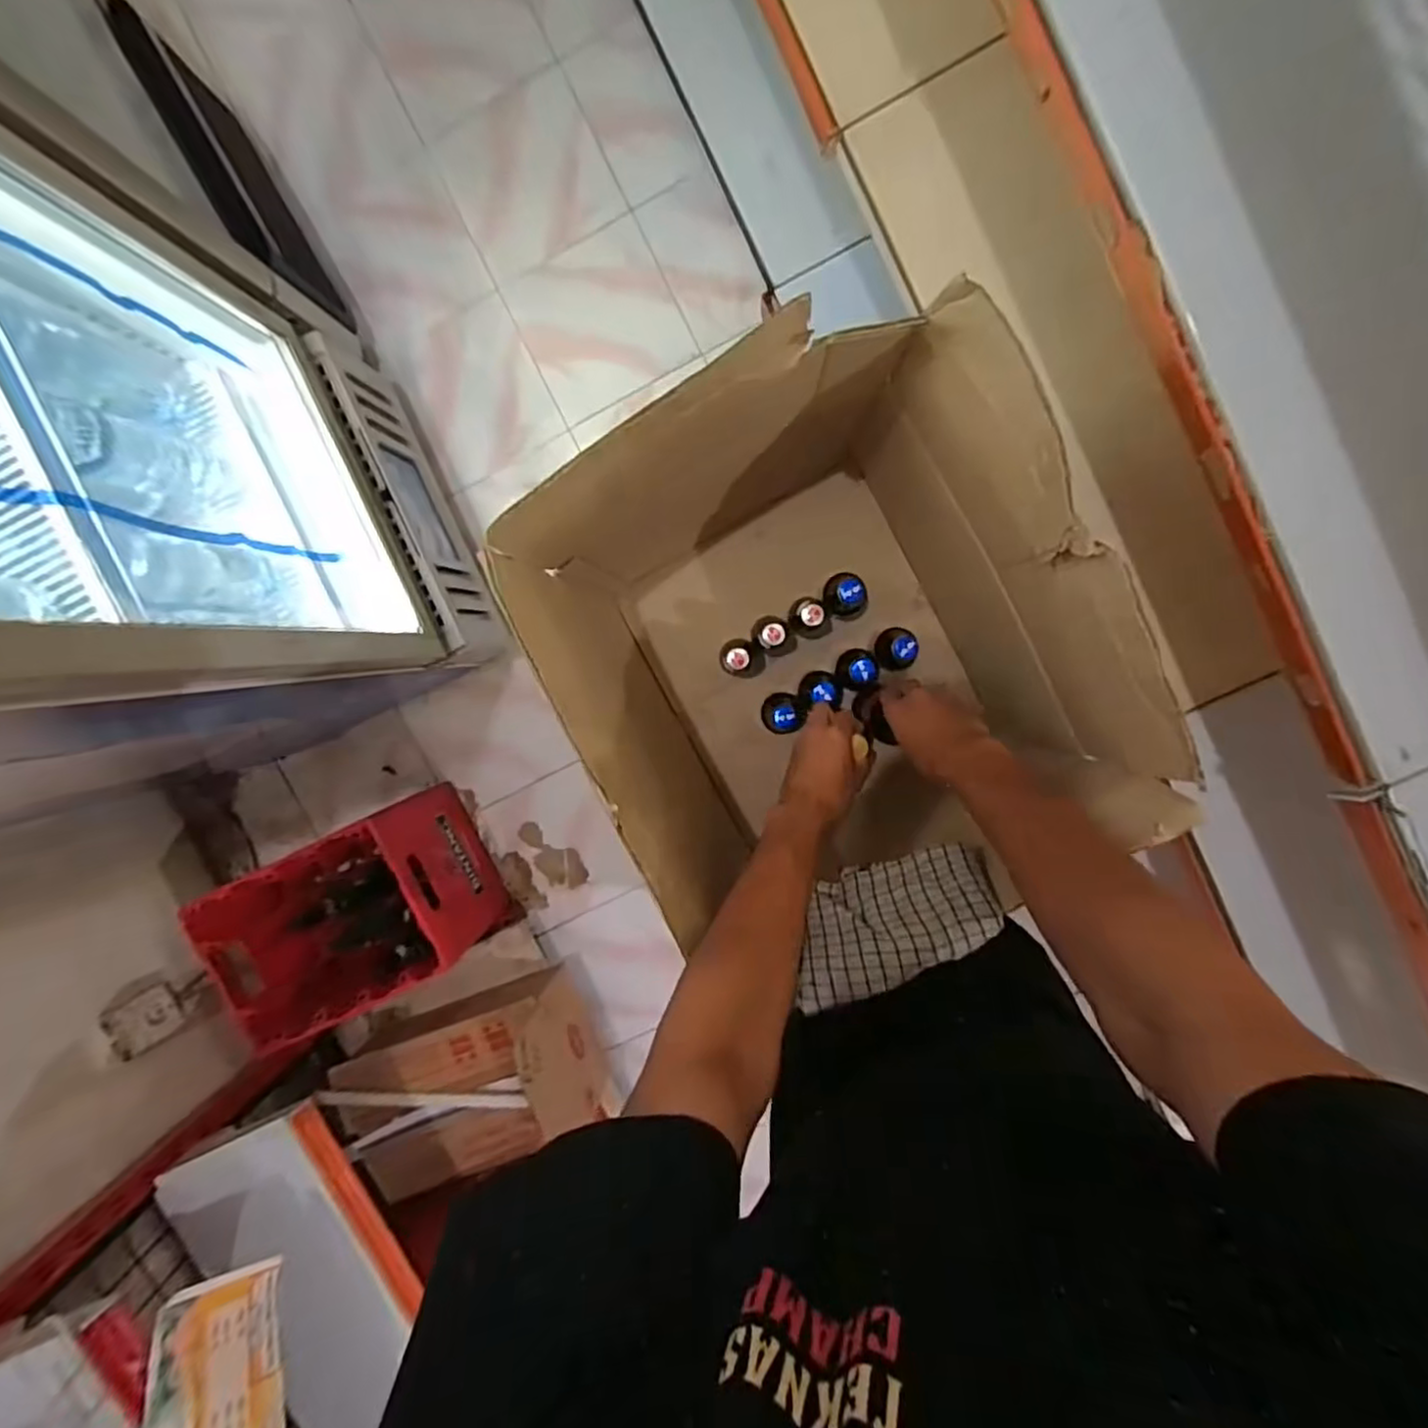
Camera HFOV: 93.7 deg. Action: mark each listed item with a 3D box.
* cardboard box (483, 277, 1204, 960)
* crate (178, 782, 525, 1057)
[{"bbox_3d":[0.102,-0.067,0.686,0.414,0.431,0.436,-33,93,7],"label":"cardboard box"},{"bbox_3d":[-0.666,0.369,1.285,0.421,0.303,0.295,-25,94,6],"label":"crate"}]

